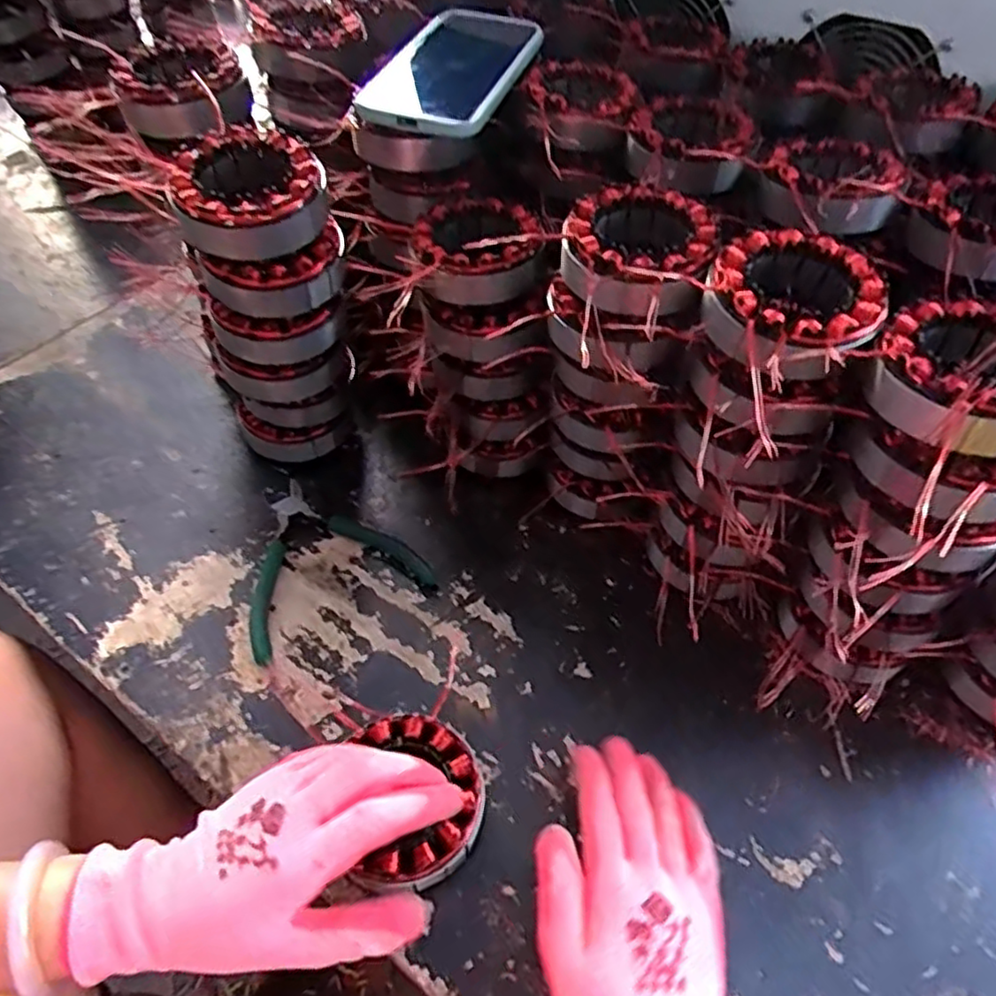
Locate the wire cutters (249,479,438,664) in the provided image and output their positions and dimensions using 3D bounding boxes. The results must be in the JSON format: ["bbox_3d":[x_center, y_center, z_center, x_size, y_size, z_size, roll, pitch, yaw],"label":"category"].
[{"bbox_3d":[-0.130,0.039,0.502,0.131,0.007,0.127,-23,57,-15],"label":"wire cutters"}]

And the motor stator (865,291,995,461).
[{"bbox_3d":[0.226,-0.059,0.322,0.088,0.032,0.086,0,54,0],"label":"motor stator"}]

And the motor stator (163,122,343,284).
[{"bbox_3d":[-0.150,-0.179,0.418,0.088,0.052,0.092,-22,57,-15],"label":"motor stator"}]

